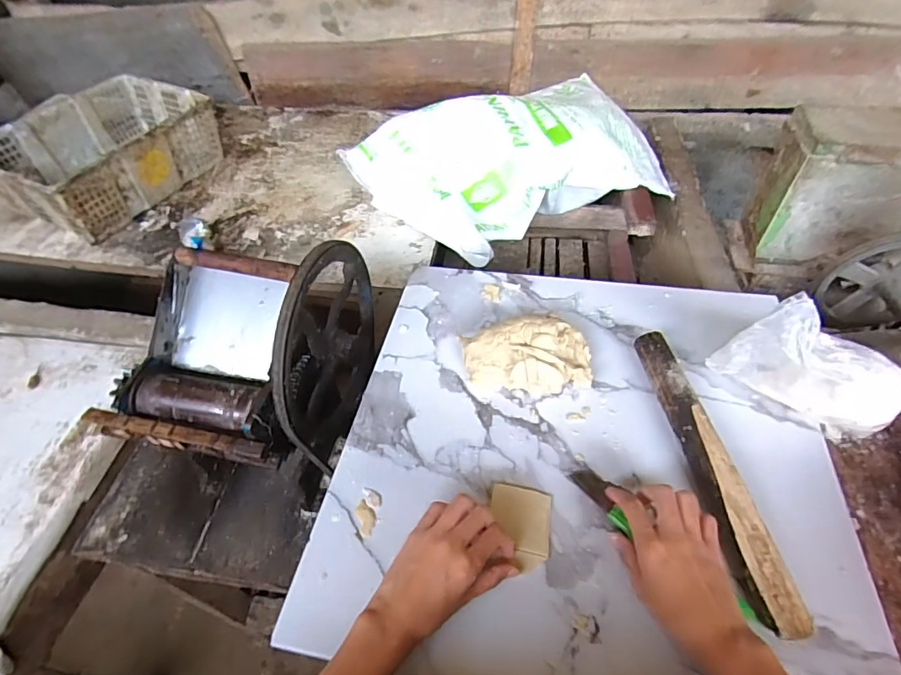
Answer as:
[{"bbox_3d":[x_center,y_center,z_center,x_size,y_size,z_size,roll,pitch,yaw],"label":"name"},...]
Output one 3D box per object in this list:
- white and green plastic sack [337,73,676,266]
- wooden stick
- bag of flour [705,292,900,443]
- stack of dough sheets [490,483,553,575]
[{"bbox_3d":[0.143,-0.400,1.126,0.676,0.210,0.389,-20,52,-15],"label":"white and green plastic sack"},{"bbox_3d":[0.250,0.120,0.482,0.036,0.038,0.302,-6,50,-4],"label":"wooden stick"},{"bbox_3d":[0.372,0.026,0.499,0.168,0.121,0.064,29,56,23],"label":"bag of flour"},{"bbox_3d":[0.066,0.178,0.460,0.058,0.007,0.075,7,50,8],"label":"stack of dough sheets"}]

